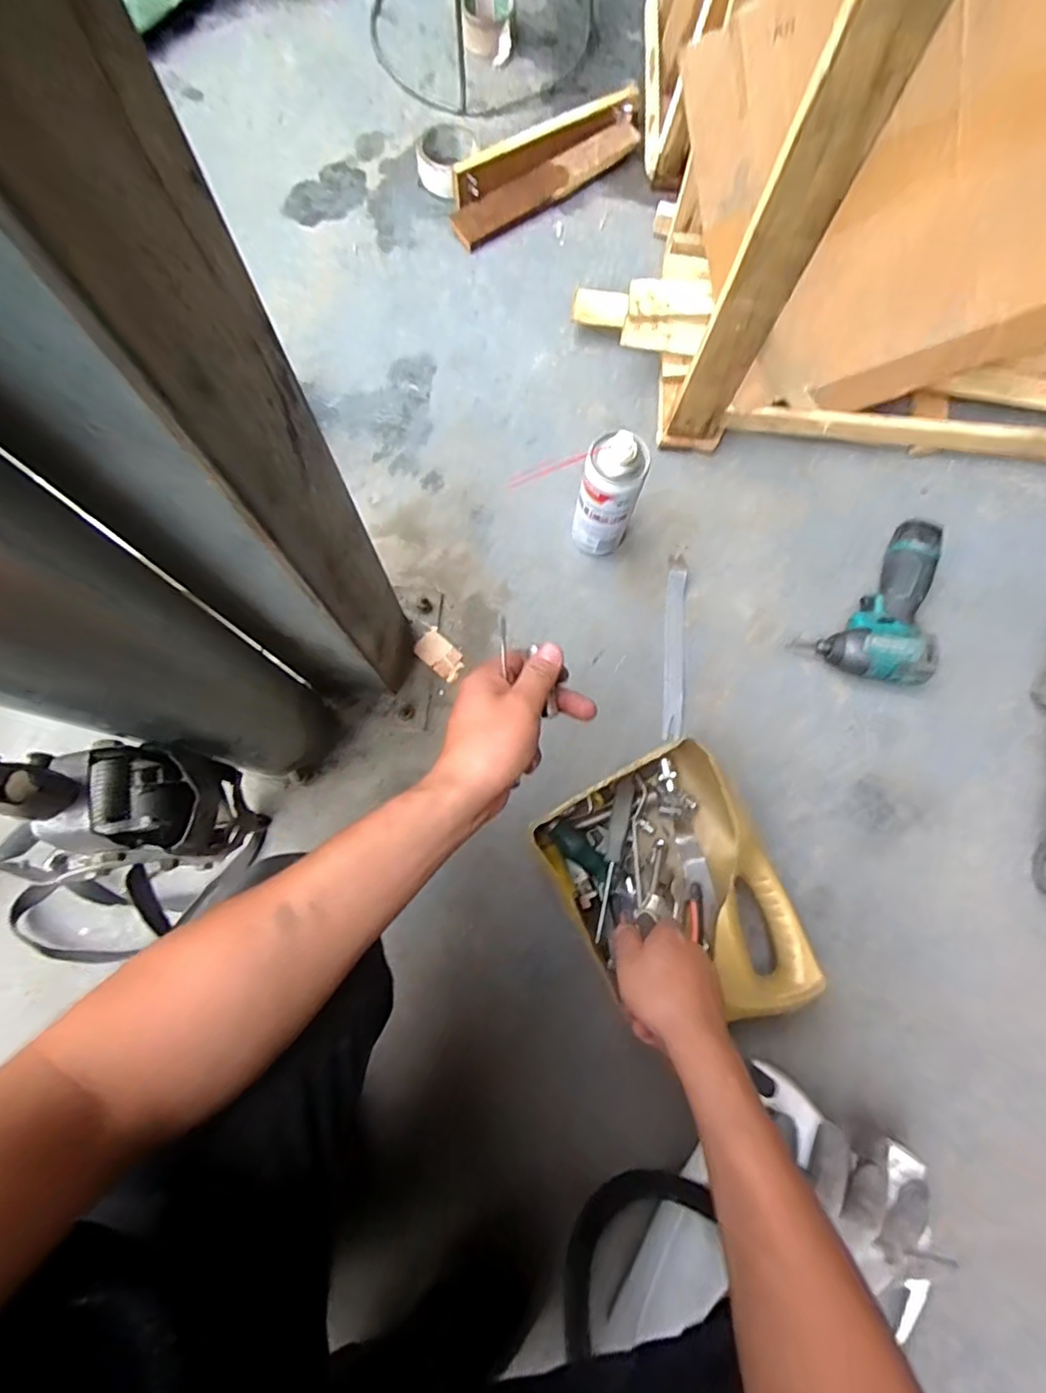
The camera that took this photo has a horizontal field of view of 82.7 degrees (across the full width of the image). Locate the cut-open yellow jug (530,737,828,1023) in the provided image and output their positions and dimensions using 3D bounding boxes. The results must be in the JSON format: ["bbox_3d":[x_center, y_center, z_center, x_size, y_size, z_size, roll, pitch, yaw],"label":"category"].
[{"bbox_3d":[0.162,0.207,0.626,0.214,0.085,0.269,-28,80,-6],"label":"cut-open yellow jug"}]

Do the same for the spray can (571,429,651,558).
[{"bbox_3d":[0.093,-0.219,0.665,0.063,0.179,0.052,16,78,3],"label":"spray can"}]

